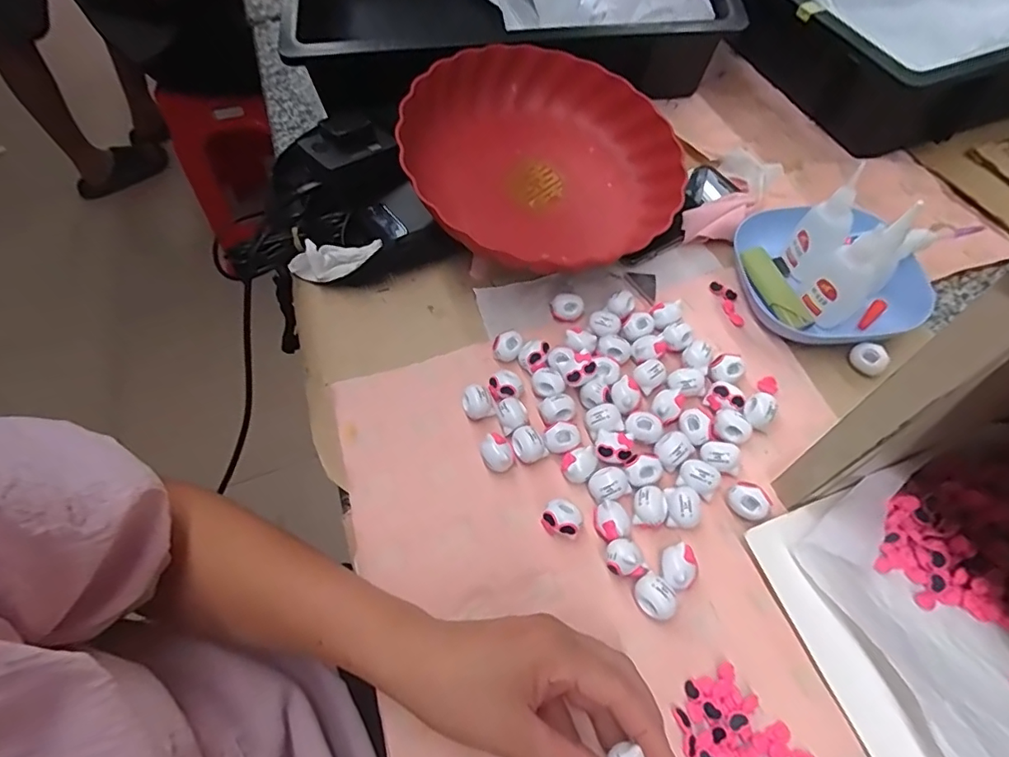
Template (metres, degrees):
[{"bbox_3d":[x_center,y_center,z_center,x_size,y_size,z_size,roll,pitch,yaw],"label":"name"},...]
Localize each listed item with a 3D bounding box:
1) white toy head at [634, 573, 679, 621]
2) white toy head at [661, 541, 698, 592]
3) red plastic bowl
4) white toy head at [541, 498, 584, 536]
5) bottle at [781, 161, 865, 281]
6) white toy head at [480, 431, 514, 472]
[{"bbox_3d":[0.092,0.132,0.319,0.023,0.017,0.026,-37,64,-17],"label":"white toy head"},{"bbox_3d":[0.108,0.117,0.327,0.021,0.016,0.024,-23,60,-10],"label":"white toy head"},{"bbox_3d":[0.031,-0.214,0.479,0.225,0.073,0.217,-2,59,3],"label":"red plastic bowl"},{"bbox_3d":[0.039,0.092,0.348,0.024,0.018,0.023,-2,59,3],"label":"white toy head"},{"bbox_3d":[0.255,-0.121,0.421,0.022,0.085,0.034,-15,59,-6],"label":"bottle"},{"bbox_3d":[-0.005,0.053,0.373,0.020,0.021,0.022,-2,59,3],"label":"white toy head"}]

